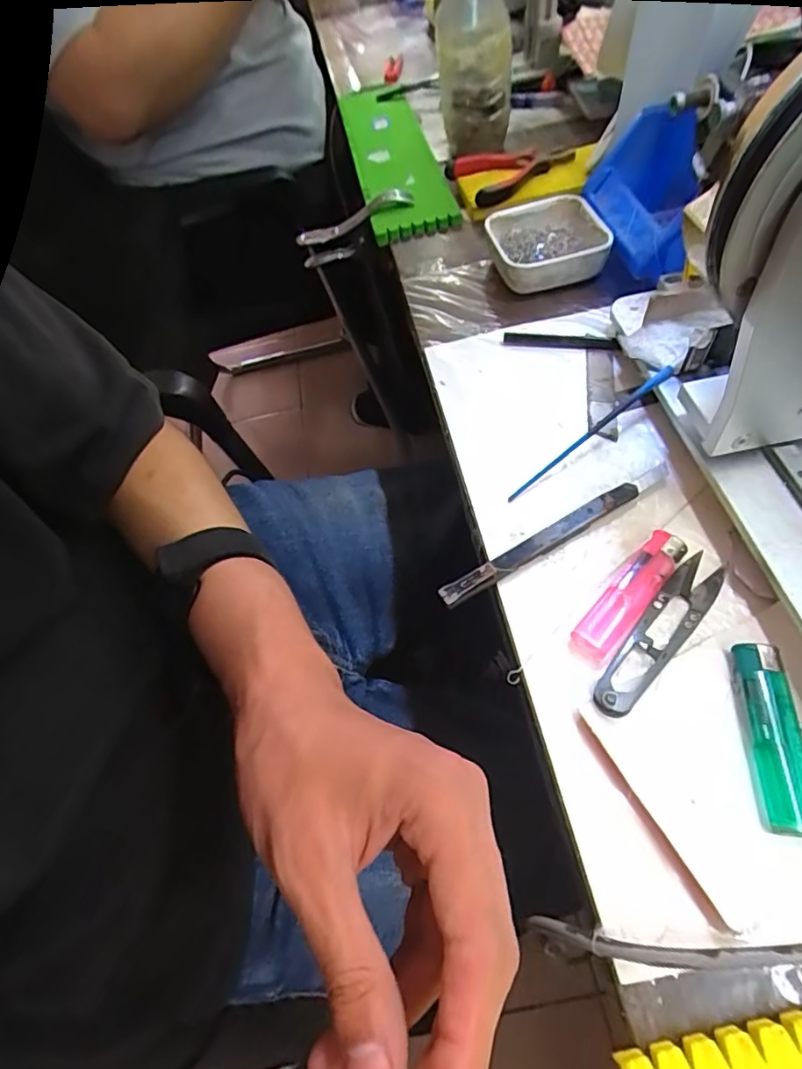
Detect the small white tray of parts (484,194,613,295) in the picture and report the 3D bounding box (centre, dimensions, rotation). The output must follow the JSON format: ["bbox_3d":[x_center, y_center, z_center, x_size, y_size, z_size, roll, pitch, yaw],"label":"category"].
[{"bbox_3d":[0.117,-0.238,0.451,0.084,0.033,0.101,-12,54,2],"label":"small white tray of parts"}]

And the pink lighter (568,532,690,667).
[{"bbox_3d":[0.116,0.030,0.281,0.021,0.011,0.082,35,68,28],"label":"pink lighter"}]

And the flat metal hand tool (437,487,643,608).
[{"bbox_3d":[0.078,0.003,0.306,0.127,0.009,0.011,-29,56,-11],"label":"flat metal hand tool"}]

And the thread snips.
[{"bbox_3d":[0.127,0.047,0.270,0.022,0.005,0.099,33,67,28],"label":"thread snips"}]

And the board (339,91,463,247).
[{"bbox_3d":[-0.011,-0.439,0.641,0.087,0.018,0.392,-5,52,-8],"label":"board"}]

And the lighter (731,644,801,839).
[{"bbox_3d":[0.161,0.085,0.238,0.020,0.012,0.076,0,56,10],"label":"lighter"}]

